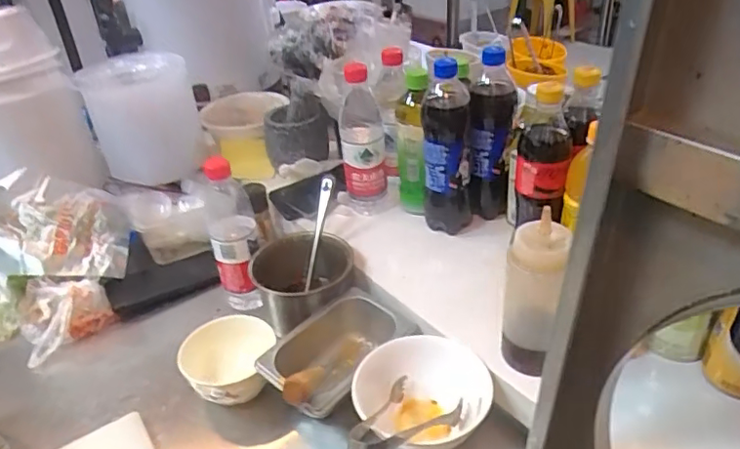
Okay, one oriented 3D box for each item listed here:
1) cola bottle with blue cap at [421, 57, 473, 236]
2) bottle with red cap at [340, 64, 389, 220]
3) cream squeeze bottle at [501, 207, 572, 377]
[{"bbox_3d":[0.103,-0.095,0.790,0.062,0.219,0.072,-2,33,5],"label":"cola bottle with blue cap"},{"bbox_3d":[-0.014,-0.120,0.855,0.066,0.206,0.064,-6,33,-1],"label":"bottle with red cap"},{"bbox_3d":[0.161,0.071,0.586,0.054,0.162,0.064,5,35,15],"label":"cream squeeze bottle"}]

